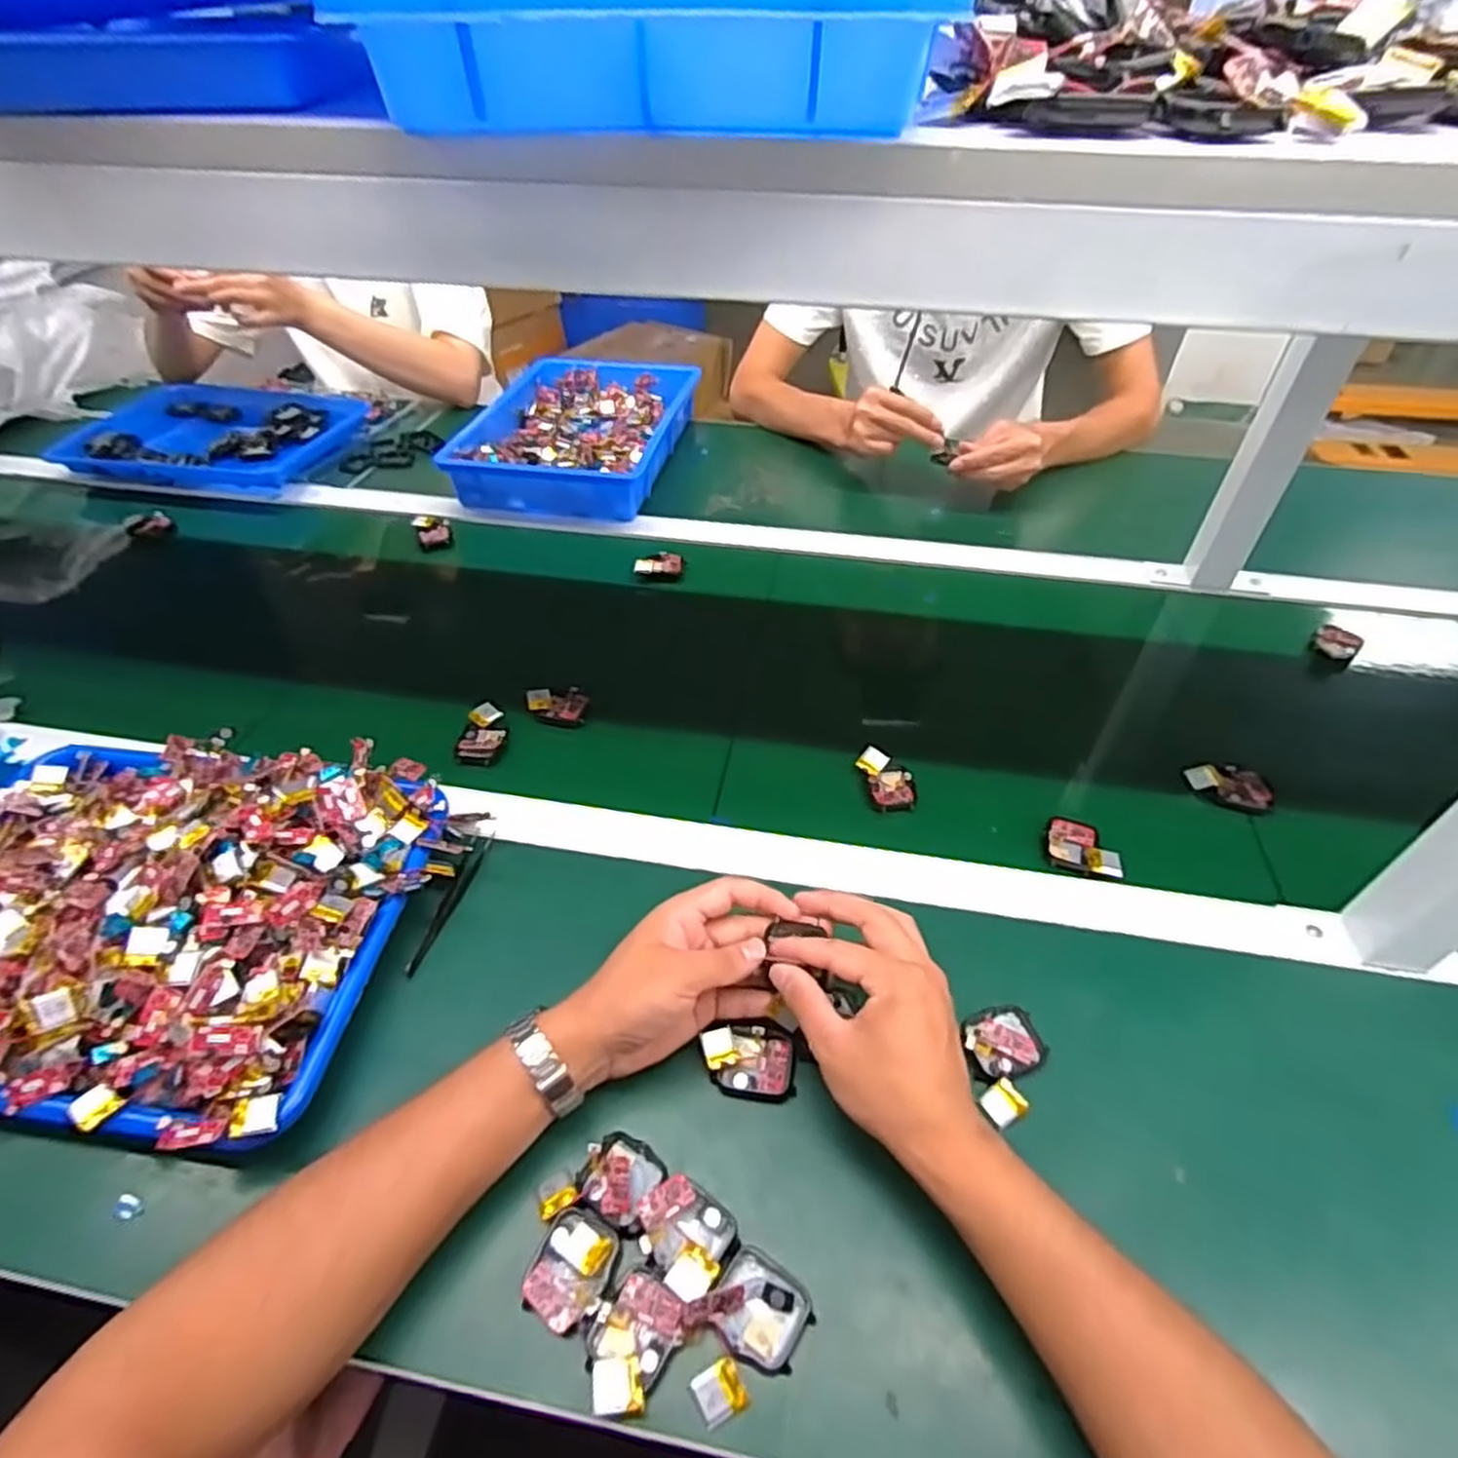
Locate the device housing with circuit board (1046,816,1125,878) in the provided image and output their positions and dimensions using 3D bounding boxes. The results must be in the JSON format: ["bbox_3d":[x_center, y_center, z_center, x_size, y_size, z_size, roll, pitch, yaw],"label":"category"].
[{"bbox_3d":[0.262,0.085,0.559,0.051,0.015,0.044,16,50,15],"label":"device housing with circuit board"}]

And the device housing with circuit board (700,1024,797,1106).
[{"bbox_3d":[0.012,0.197,0.449,0.055,0.018,0.038,8,48,9],"label":"device housing with circuit board"}]

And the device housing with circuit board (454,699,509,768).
[{"bbox_3d":[-0.207,0.003,0.639,0.038,0.015,0.061,3,47,4],"label":"device housing with circuit board"}]

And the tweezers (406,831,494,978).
[{"bbox_3d":[-0.196,0.121,0.536,0.012,0.015,0.113,9,48,9],"label":"tweezers"}]

